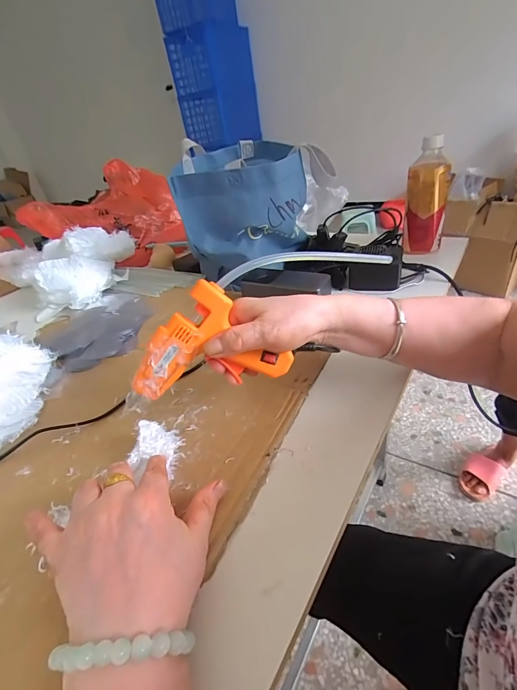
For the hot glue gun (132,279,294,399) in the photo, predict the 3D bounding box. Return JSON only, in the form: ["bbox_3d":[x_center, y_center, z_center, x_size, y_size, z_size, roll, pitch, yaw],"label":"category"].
[{"bbox_3d":[-0.041,-0.009,0.303,0.136,0.093,0.029,-5,12,-13],"label":"hot glue gun"}]

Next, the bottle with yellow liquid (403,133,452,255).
[{"bbox_3d":[0.288,-0.252,0.576,0.064,0.176,0.062,8,39,24],"label":"bottle with yellow liquid"}]

